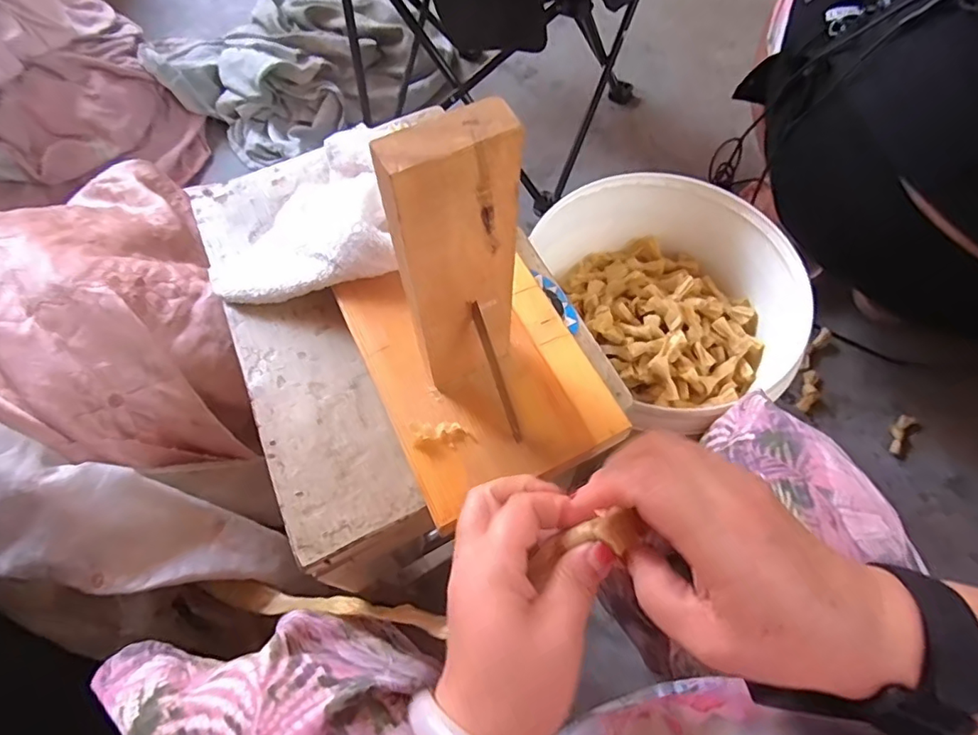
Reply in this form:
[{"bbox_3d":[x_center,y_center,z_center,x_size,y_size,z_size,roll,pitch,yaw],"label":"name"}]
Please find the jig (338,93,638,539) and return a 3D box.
[{"bbox_3d":[-0.012,-0.043,0.311,0.140,0.218,0.191,-24,66,-11],"label":"jig"}]

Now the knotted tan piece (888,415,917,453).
[{"bbox_3d":[0.644,0.102,0.869,0.026,0.012,0.072,36,69,16],"label":"knotted tan piece"}]

